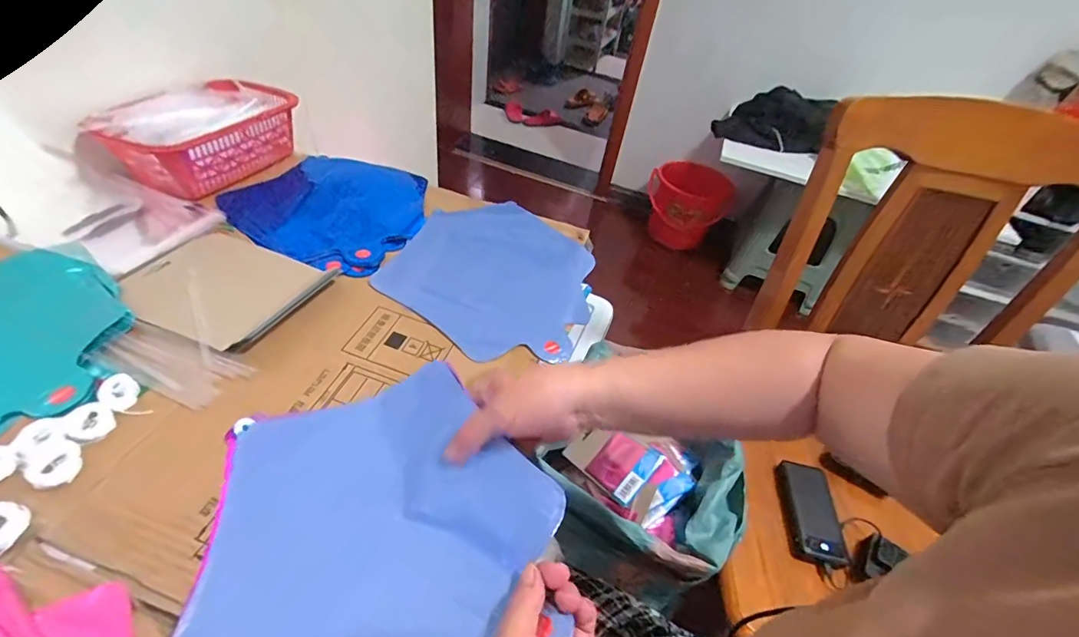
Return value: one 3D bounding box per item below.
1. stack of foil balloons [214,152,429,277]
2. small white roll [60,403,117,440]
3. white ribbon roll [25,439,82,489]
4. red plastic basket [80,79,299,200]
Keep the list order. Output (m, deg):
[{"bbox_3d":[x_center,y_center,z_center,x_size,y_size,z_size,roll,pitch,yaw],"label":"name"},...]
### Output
[{"bbox_3d":[-0.256,-0.152,0.582,0.243,0.008,0.224,25,47,14],"label":"stack of foil balloons"},{"bbox_3d":[-0.335,0.076,0.336,0.033,0.006,0.027,24,47,13],"label":"small white roll"},{"bbox_3d":[-0.333,0.100,0.312,0.026,0.010,0.034,-21,53,-27],"label":"white ribbon roll"},{"bbox_3d":[-0.428,-0.239,0.591,0.135,0.089,0.206,17,45,6],"label":"red plastic basket"}]

